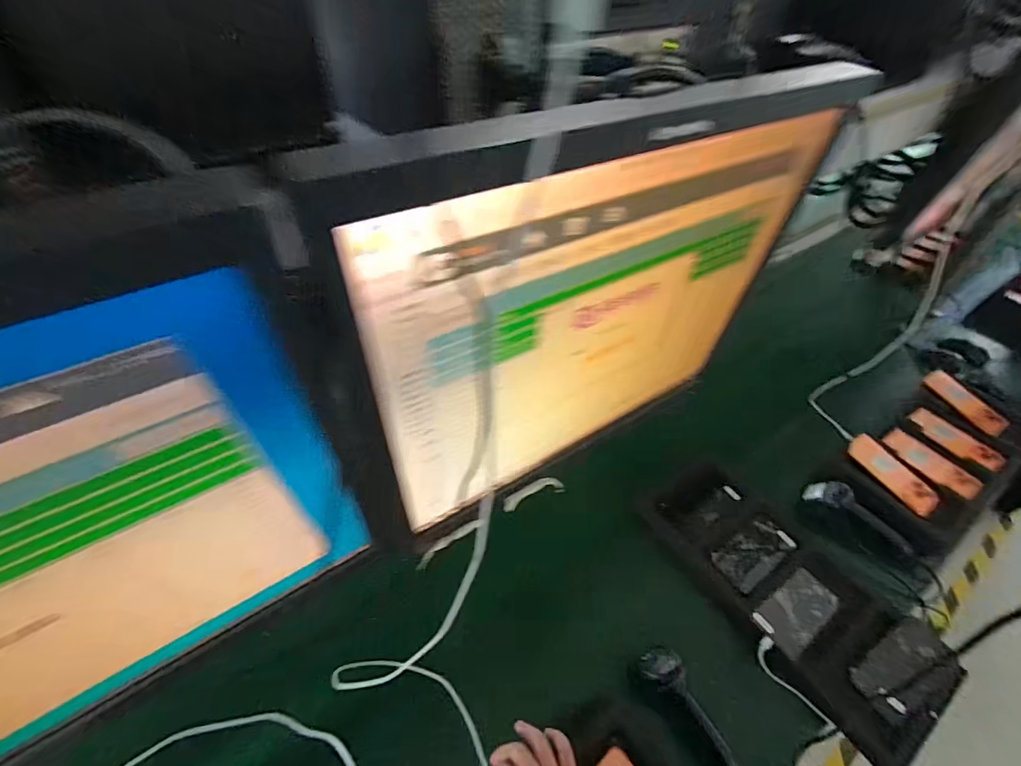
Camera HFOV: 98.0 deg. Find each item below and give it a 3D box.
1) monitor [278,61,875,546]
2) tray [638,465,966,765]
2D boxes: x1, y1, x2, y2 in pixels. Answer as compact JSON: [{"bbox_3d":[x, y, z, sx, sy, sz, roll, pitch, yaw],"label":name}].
[{"bbox_3d":[0.073,-0.036,0.313,0.355,0.293,0.040,-25,51,-24],"label":"monitor"},{"bbox_3d":[0.470,0.338,0.766,0.259,0.043,0.473,-27,51,-25],"label":"tray"}]

